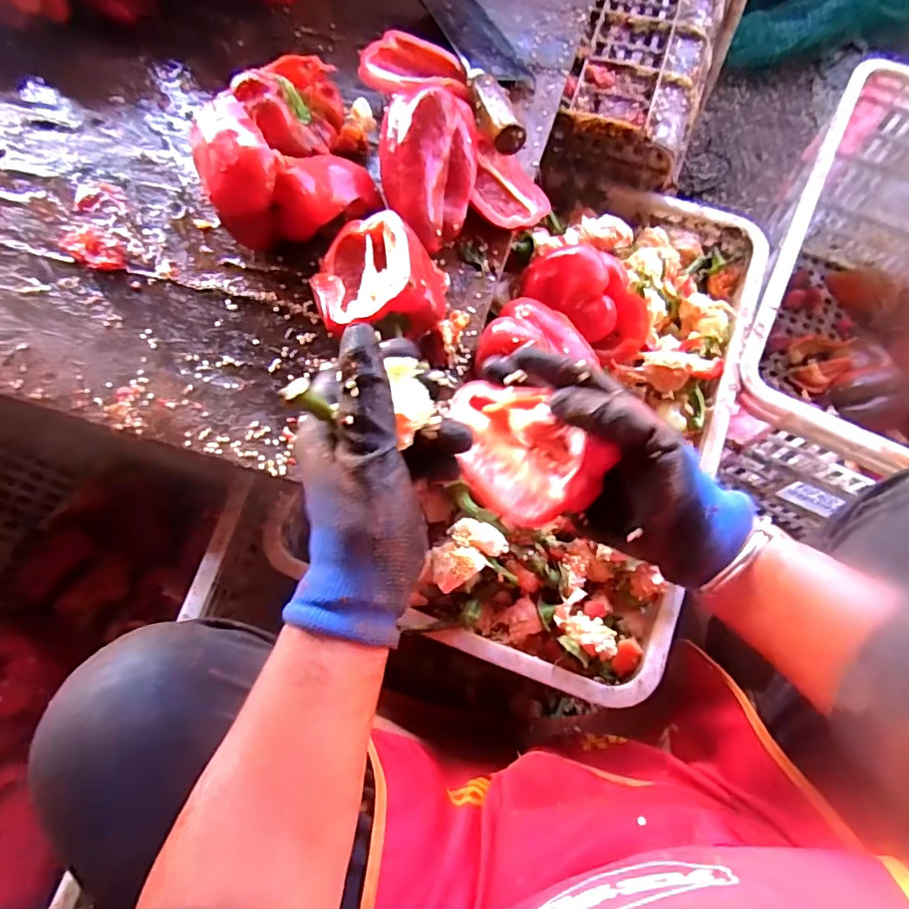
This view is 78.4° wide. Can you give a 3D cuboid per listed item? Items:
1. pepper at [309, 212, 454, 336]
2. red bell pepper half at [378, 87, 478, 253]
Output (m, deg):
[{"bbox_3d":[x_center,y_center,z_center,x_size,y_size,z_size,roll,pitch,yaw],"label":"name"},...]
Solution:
[{"bbox_3d":[-0.059,-0.145,0.447,0.105,0.067,0.107,-1,71,2],"label":"pepper"},{"bbox_3d":[-0.020,-0.248,0.481,0.086,0.057,0.126,-6,71,0],"label":"red bell pepper half"}]

